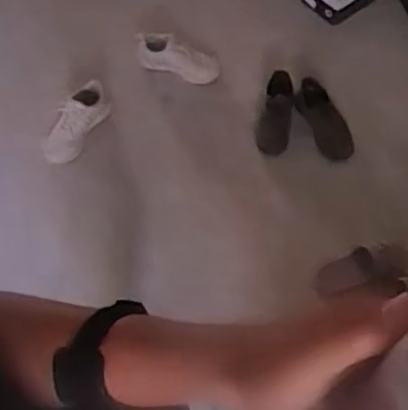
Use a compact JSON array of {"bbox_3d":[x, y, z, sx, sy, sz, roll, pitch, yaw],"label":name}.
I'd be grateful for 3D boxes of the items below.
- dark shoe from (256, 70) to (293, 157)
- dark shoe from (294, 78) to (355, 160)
[{"bbox_3d":[0.218,-0.278,1.898,0.092,0.064,0.259,8,74,7],"label":"dark shoe"},{"bbox_3d":[0.352,-0.256,1.873,0.093,0.069,0.271,-23,62,-10],"label":"dark shoe"}]

